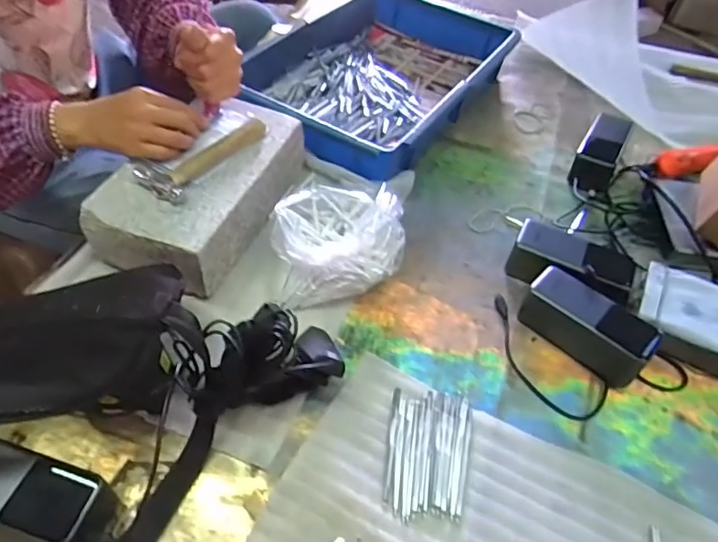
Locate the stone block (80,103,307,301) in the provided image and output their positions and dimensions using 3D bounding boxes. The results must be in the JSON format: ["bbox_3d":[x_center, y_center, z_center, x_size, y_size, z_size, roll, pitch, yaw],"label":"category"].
[{"bbox_3d":[-0.175,-0.099,0.614,0.136,0.075,0.251,21,52,11],"label":"stone block"}]

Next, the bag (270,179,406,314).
[{"bbox_3d":[-0.024,-0.040,0.593,0.145,0.065,0.135,-7,52,-11],"label":"bag"}]

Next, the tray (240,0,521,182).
[{"bbox_3d":[0.043,-0.323,0.845,0.298,0.085,0.486,30,54,18],"label":"tray"}]

